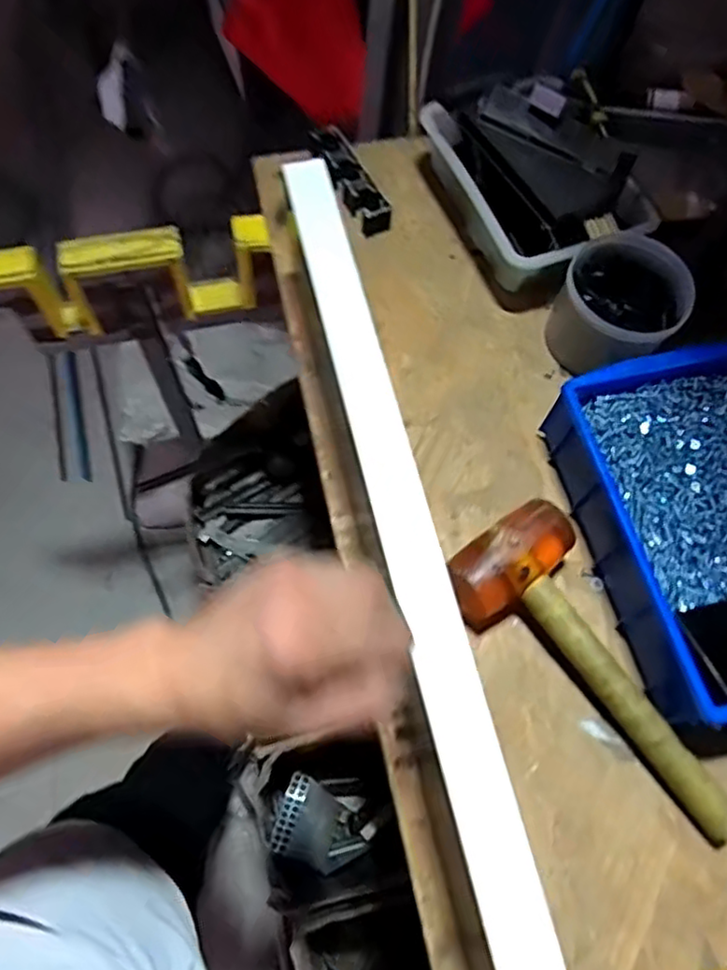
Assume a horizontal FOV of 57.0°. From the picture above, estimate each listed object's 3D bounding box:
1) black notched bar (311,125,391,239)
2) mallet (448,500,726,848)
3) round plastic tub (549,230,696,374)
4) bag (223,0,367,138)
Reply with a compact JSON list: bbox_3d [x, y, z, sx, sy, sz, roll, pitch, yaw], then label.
[{"bbox_3d":[-0.016,-0.335,0.733,0.039,0.029,0.136,-23,71,-12],"label":"black notched bar"},{"bbox_3d":[0.191,0.146,0.529,0.111,0.055,0.279,-38,74,-16],"label":"mallet"},{"bbox_3d":[0.239,-0.159,0.643,0.110,0.087,0.128,24,69,7],"label":"round plastic tub"},{"bbox_3d":[-0.145,-0.945,1.274,0.250,0.489,0.038,-5,33,11],"label":"bag"}]

